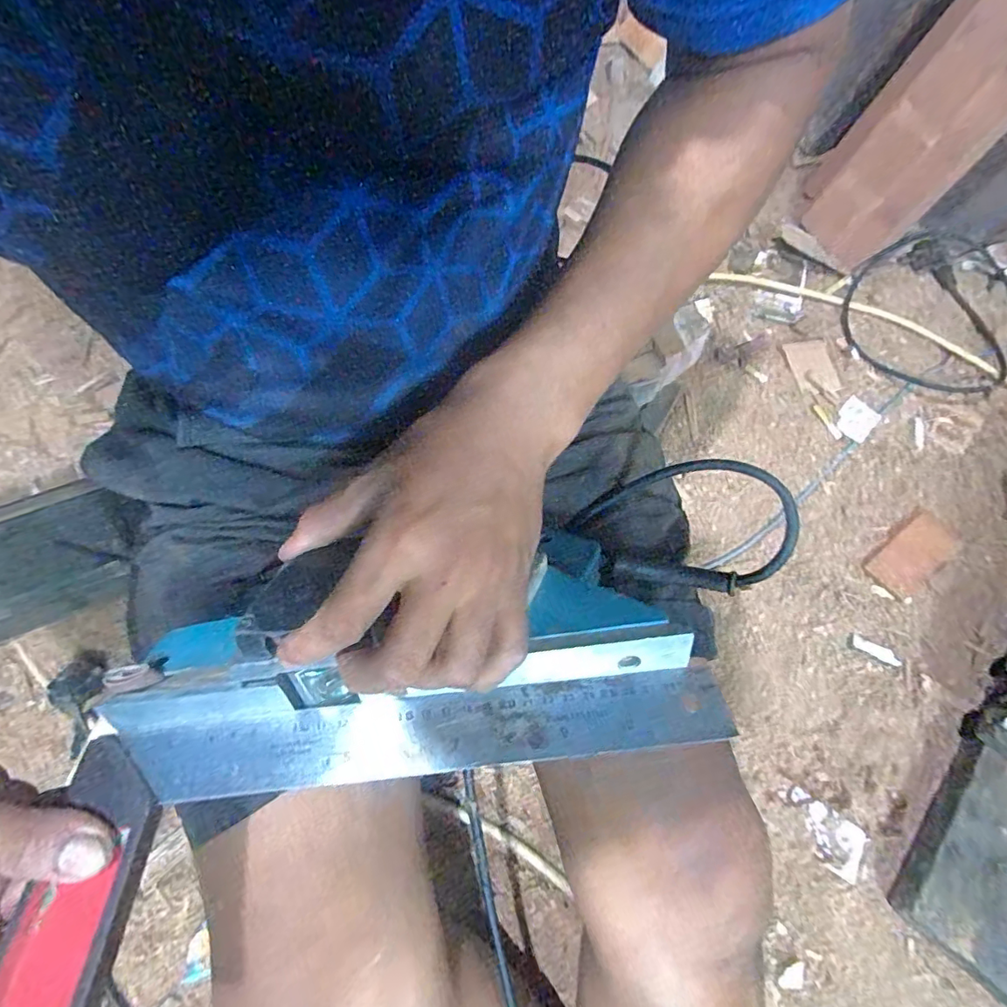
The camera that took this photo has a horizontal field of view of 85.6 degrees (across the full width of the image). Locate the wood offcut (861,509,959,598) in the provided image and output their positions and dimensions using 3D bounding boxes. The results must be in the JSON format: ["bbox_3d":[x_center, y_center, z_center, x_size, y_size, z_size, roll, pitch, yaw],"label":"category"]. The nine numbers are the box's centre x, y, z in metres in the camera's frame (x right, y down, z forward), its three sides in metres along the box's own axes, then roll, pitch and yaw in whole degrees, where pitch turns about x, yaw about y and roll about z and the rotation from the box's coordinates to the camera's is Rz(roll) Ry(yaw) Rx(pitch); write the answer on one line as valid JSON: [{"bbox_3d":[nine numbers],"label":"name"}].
[{"bbox_3d":[0.421,0.052,0.562,0.103,0.006,0.052,-36,71,-16],"label":"wood offcut"}]

